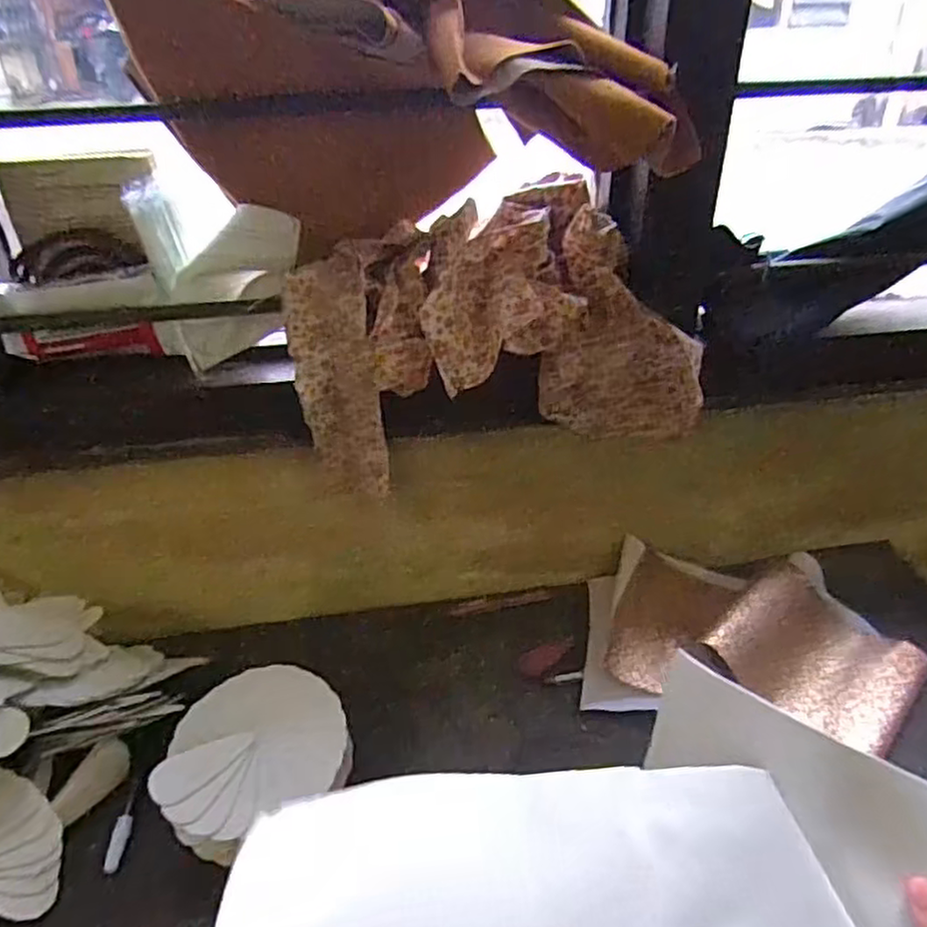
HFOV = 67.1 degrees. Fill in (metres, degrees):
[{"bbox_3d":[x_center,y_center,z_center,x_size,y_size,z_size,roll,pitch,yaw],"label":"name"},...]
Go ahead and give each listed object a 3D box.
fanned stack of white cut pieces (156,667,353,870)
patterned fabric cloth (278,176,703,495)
[{"bbox_3d":[-0.154,0.211,0.507,0.131,0.052,0.130,-25,41,-31],"label":"fanned stack of white cut pieces"},{"bbox_3d":[0.027,-0.091,0.554,0.309,0.195,0.132,-12,36,-16],"label":"patterned fabric cloth"}]

